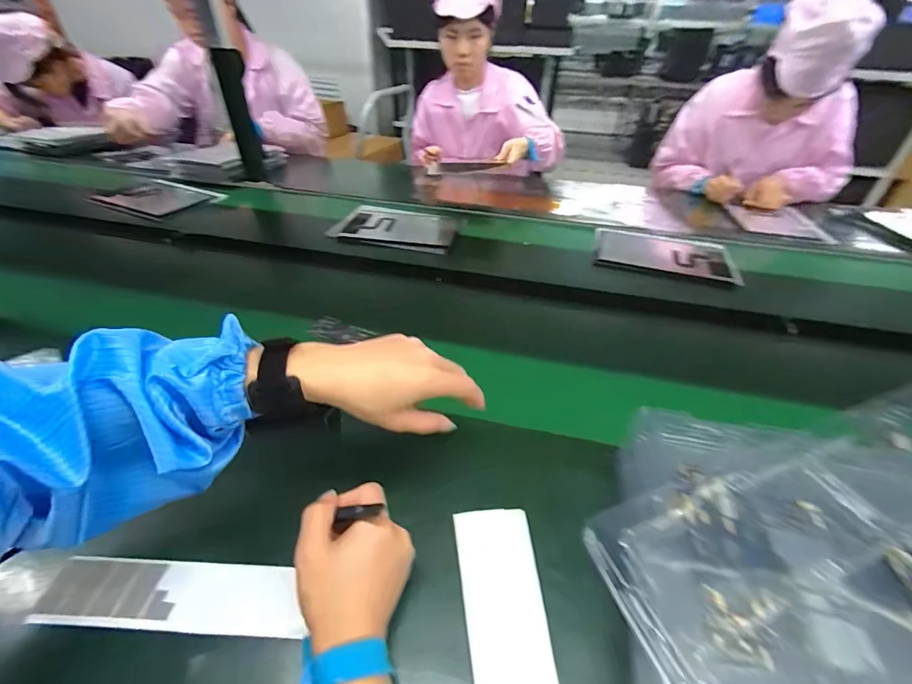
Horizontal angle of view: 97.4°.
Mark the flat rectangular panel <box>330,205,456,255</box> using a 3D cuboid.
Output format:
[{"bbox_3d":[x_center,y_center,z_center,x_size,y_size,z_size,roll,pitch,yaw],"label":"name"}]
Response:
[{"bbox_3d":[-0.121,-0.250,0.850,0.249,0.019,0.164,10,39,10],"label":"flat rectangular panel"}]

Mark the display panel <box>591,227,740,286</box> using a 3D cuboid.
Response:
[{"bbox_3d":[0.407,-0.177,0.794,0.248,0.016,0.165,11,40,11],"label":"display panel"}]

